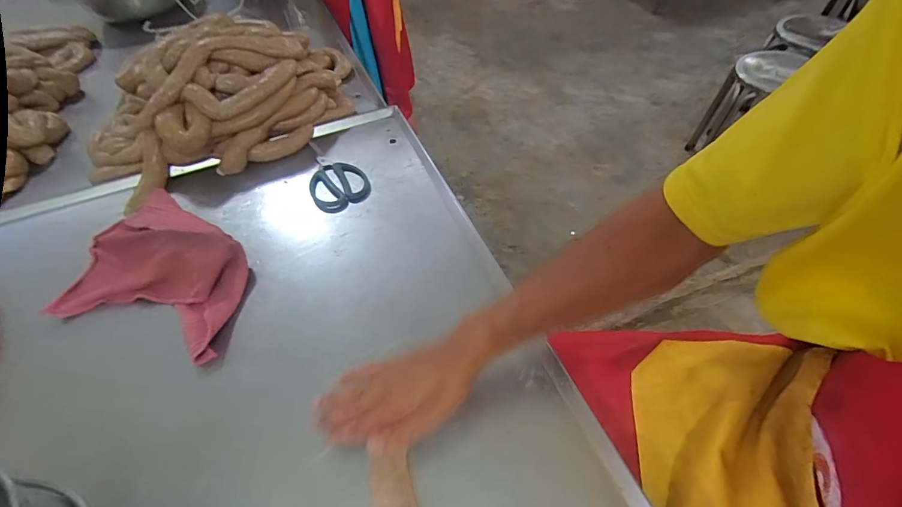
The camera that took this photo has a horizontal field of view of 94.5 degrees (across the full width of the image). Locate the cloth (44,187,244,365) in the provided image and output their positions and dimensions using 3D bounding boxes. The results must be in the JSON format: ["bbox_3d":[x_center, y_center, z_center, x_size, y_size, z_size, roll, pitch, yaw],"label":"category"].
[{"bbox_3d":[-0.401,0.011,0.590,0.278,0.046,0.218,13,53,13],"label":"cloth"}]

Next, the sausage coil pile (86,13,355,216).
[{"bbox_3d":[-0.426,-0.310,0.786,0.515,0.150,0.312,-28,56,-18],"label":"sausage coil pile"}]

